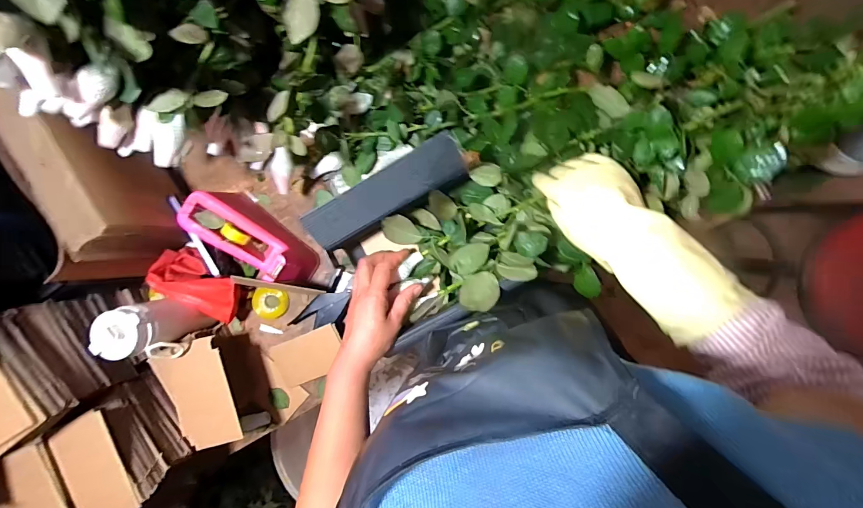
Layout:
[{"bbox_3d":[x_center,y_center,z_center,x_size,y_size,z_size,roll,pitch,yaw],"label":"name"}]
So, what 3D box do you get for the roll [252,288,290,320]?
[{"bbox_3d":[-0.291,0.090,0.690,0.060,0.032,0.053,7,94,4],"label":"roll"}]

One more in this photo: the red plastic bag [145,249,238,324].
[{"bbox_3d":[-0.387,0.048,0.633,0.142,0.051,0.076,38,95,2],"label":"red plastic bag"}]

